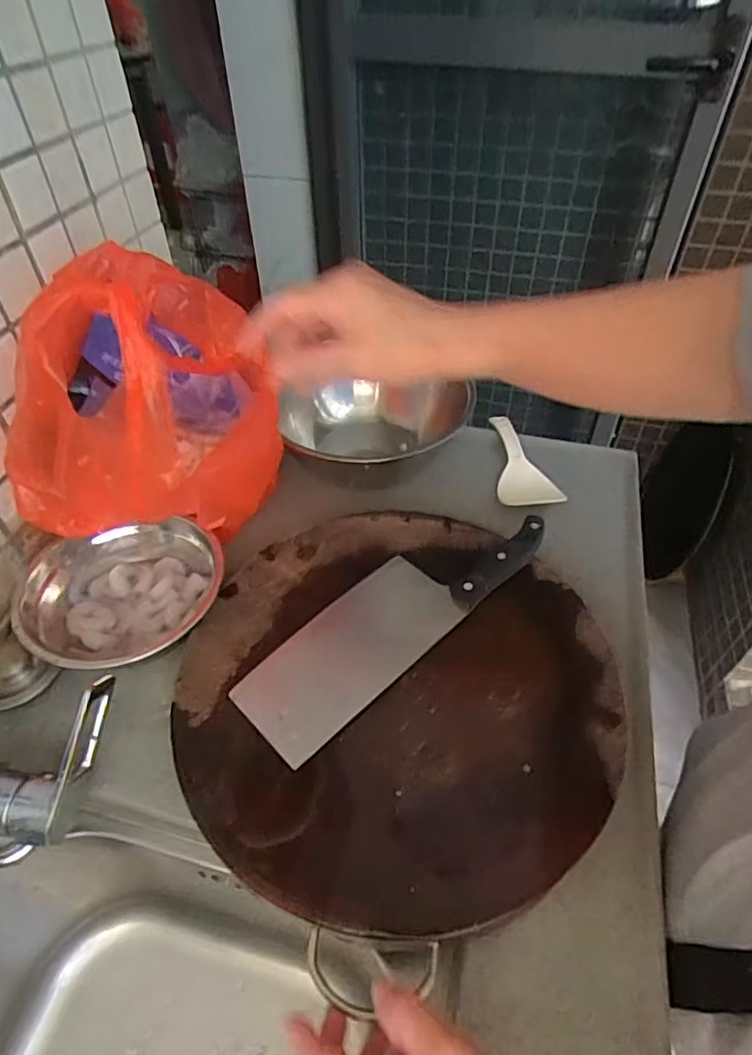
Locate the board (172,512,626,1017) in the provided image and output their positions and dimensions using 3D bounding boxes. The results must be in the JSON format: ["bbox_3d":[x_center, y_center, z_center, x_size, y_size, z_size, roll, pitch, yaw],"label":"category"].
[{"bbox_3d":[0.012,0.122,0.451,0.313,0.048,0.313,0,46,0],"label":"board"}]

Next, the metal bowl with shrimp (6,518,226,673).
[{"bbox_3d":[-0.208,0.059,0.497,0.153,0.066,0.148,0,46,0],"label":"metal bowl with shrimp"}]

